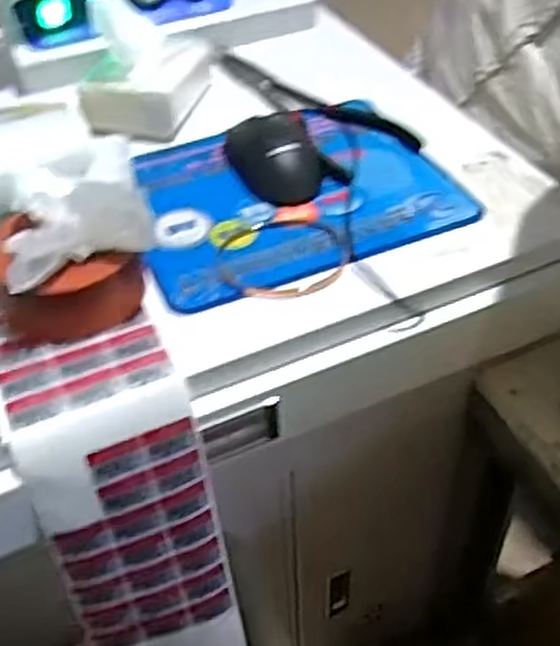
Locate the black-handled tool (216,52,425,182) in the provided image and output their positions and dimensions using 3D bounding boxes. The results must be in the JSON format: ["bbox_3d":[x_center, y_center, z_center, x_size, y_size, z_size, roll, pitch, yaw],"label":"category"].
[{"bbox_3d":[0.011,-0.211,0.737,0.095,0.012,0.271,-27,50,-23],"label":"black-handled tool"}]

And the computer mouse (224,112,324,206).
[{"bbox_3d":[-0.006,-0.152,0.657,0.072,0.035,0.124,-9,45,-6],"label":"computer mouse"}]

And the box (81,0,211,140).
[{"bbox_3d":[-0.122,-0.239,0.711,0.086,0.098,0.133,8,46,10],"label":"box"}]

